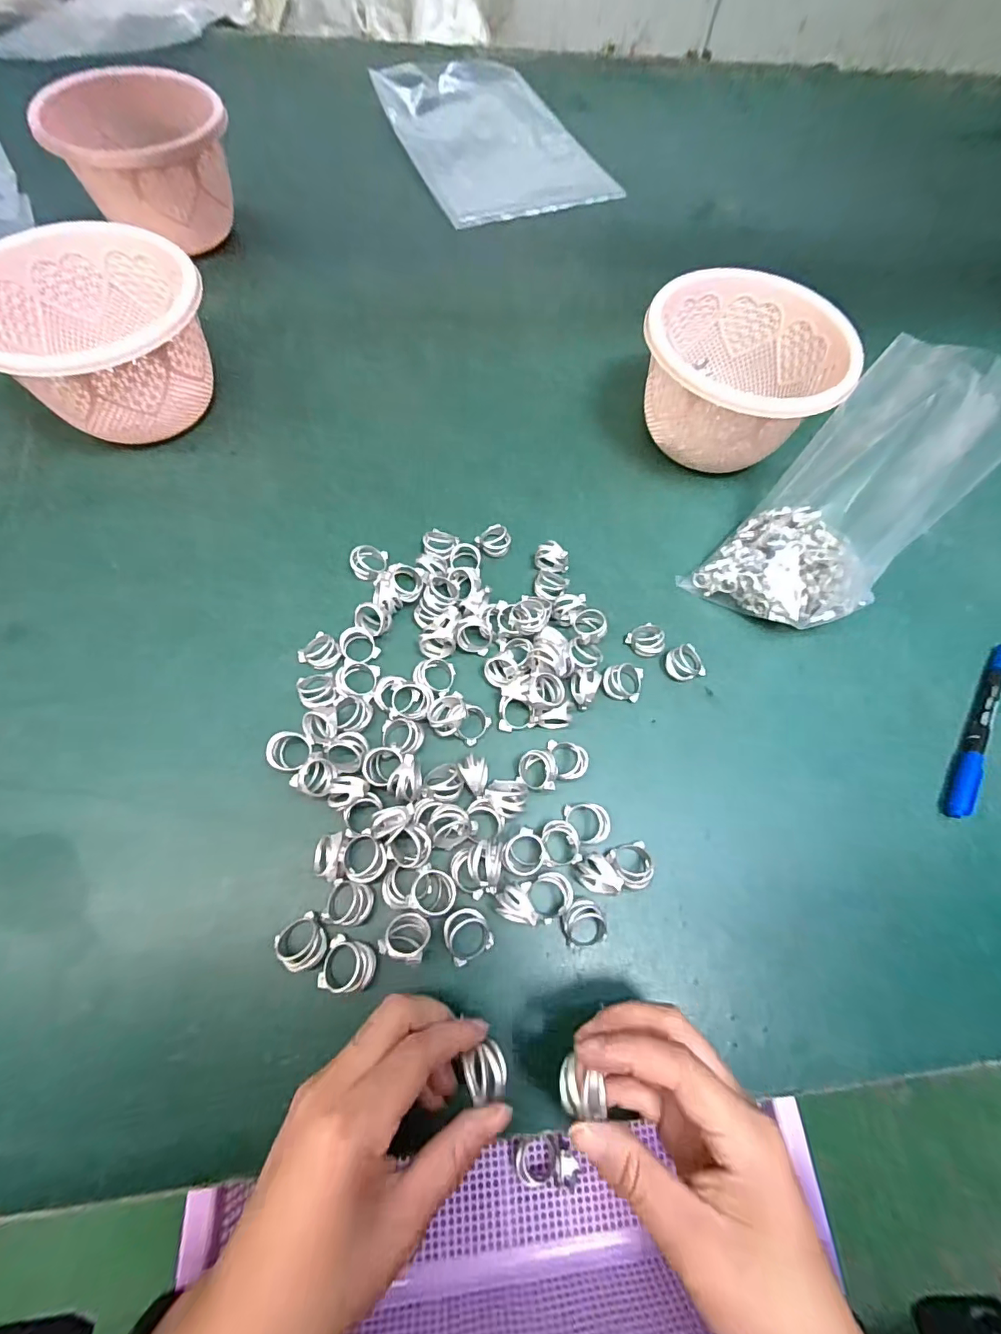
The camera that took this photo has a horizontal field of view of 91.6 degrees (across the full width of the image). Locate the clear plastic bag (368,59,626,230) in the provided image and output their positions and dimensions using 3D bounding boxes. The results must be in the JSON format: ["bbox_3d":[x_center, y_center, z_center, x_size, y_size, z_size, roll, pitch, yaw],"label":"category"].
[{"bbox_3d":[-0.013,-0.646,0.591,0.207,0.035,0.309,-22,70,-12],"label":"clear plastic bag"}]

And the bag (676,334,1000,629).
[{"bbox_3d":[0.219,-0.098,0.307,0.098,0.121,0.135,42,71,14],"label":"bag"}]

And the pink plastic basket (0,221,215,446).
[{"bbox_3d":[-0.288,-0.233,0.361,0.137,0.090,0.143,36,70,12],"label":"pink plastic basket"}]

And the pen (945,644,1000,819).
[{"bbox_3d":[0.315,0.038,0.319,0.013,0.010,0.143,33,69,11],"label":"pen"}]

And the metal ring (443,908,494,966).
[{"bbox_3d":[-0.017,0.137,0.252,0.023,0.013,0.024,1,67,-3],"label":"metal ring"}]

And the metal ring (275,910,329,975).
[{"bbox_3d":[-0.100,0.140,0.247,0.021,0.011,0.024,-35,73,-16],"label":"metal ring"}]

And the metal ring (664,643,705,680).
[{"bbox_3d":[0.122,-0.004,0.323,0.023,0.012,0.023,1,67,-3],"label":"metal ring"}]

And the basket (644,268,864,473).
[{"bbox_3d":[0.173,-0.221,0.382,0.132,0.089,0.127,1,67,-3],"label":"basket"}]

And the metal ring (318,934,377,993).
[{"bbox_3d":[-0.075,0.149,0.243,0.025,0.017,0.023,1,67,-3],"label":"metal ring"}]

